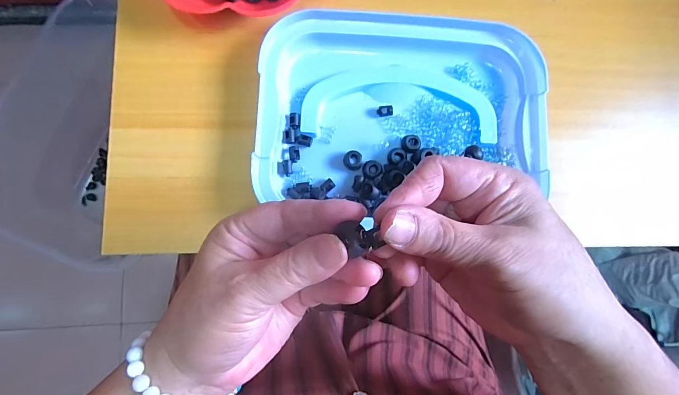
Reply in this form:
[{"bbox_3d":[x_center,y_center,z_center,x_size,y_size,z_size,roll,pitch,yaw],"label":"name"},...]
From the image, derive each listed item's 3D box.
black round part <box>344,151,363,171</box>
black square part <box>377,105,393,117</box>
[{"bbox_3d":[0.013,-0.035,0.326,0.017,0.005,0.018,0,82,-2],"label":"black round part"},{"bbox_3d":[0.044,-0.084,0.338,0.016,0.006,0.010,-5,82,-3],"label":"black square part"}]

